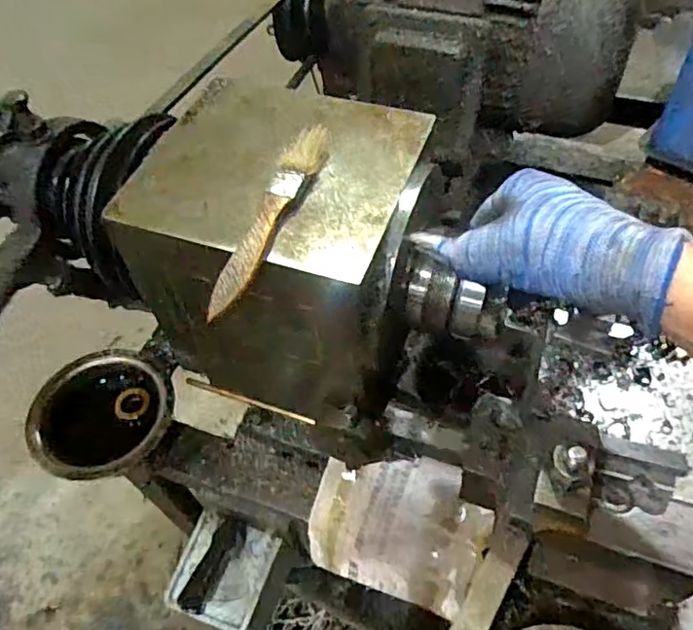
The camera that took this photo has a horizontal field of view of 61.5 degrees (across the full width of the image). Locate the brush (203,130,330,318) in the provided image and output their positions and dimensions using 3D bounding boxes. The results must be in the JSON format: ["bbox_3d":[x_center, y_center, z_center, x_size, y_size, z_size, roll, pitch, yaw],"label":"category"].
[{"bbox_3d":[-0.043,-0.060,0.339,0.022,0.009,0.150,13,56,13],"label":"brush"}]

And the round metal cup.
[{"bbox_3d":[-0.235,0.091,0.557,0.131,0.050,0.124,-2,54,2],"label":"round metal cup"}]

